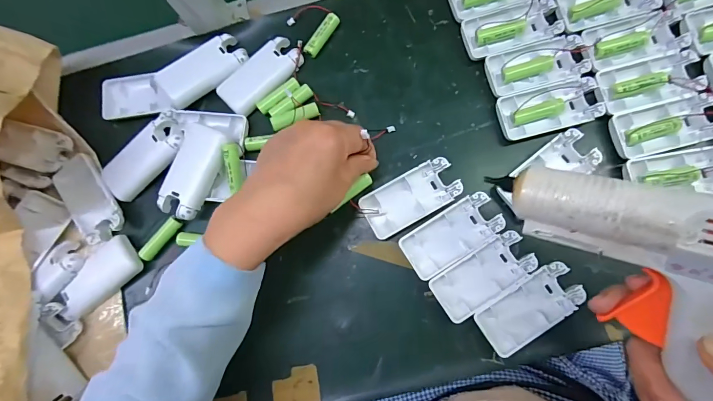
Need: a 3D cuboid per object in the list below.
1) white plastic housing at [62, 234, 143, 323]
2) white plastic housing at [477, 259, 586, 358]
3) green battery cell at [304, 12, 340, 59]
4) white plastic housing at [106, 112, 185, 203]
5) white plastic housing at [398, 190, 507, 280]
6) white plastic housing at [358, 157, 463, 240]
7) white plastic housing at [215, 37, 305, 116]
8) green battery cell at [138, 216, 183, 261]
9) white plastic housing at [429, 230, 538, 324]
[{"bbox_3d":[-0.256,0.078,0.348,0.087,0.011,0.042,-43,95,-1],"label":"white plastic housing"},{"bbox_3d":[0.155,0.097,0.317,0.094,0.012,0.044,-35,80,0],"label":"white plastic housing"},{"bbox_3d":[-0.036,-0.177,0.375,0.012,0.012,0.050,35,87,9],"label":"green battery cell"},{"bbox_3d":[-0.217,-0.044,0.360,0.094,0.019,0.046,-44,80,-1],"label":"white plastic housing"},{"bbox_3d":[0.090,0.033,0.331,0.093,0.010,0.046,-33,80,0],"label":"white plastic housing"},{"bbox_3d":[0.053,-0.002,0.340,0.093,0.014,0.045,-29,80,1],"label":"white plastic housing"},{"bbox_3d":[-0.101,-0.132,0.372,0.092,0.013,0.047,-42,80,-1],"label":"white plastic housing"},{"bbox_3d":[-0.197,0.039,0.355,0.013,0.014,0.052,44,88,10],"label":"green battery cell"},{"bbox_3d":[0.117,0.069,0.324,0.093,0.011,0.044,-33,80,0],"label":"white plastic housing"}]

